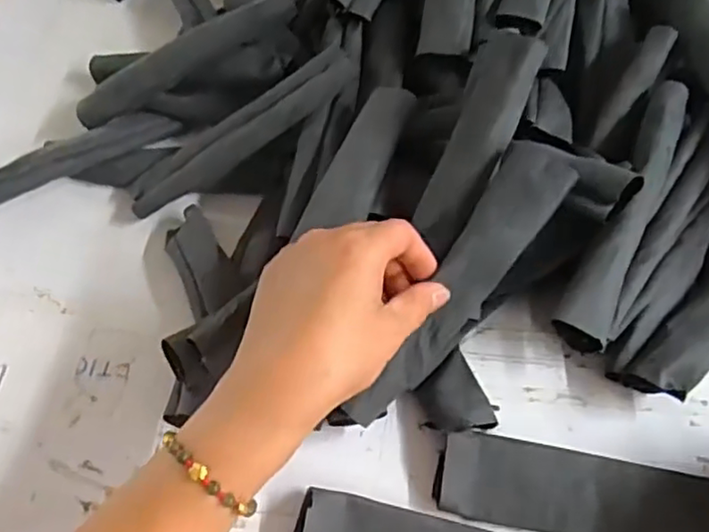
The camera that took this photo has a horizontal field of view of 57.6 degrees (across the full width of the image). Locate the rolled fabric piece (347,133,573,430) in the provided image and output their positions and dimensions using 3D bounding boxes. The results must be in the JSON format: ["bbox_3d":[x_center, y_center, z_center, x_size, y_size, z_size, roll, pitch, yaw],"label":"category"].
[{"bbox_3d":[0.060,0.014,0.367,0.037,0.011,0.182,32,97,-8],"label":"rolled fabric piece"}]

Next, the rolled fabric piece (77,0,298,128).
[{"bbox_3d":[-0.128,-0.157,0.488,0.181,0.028,0.022,-26,57,9],"label":"rolled fabric piece"}]

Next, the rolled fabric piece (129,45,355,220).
[{"bbox_3d":[-0.082,-0.095,0.460,0.183,0.022,0.032,-31,58,11],"label":"rolled fabric piece"}]

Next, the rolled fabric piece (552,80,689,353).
[{"bbox_3d":[0.161,-0.036,0.373,0.028,0.033,0.185,27,62,12],"label":"rolled fabric piece"}]

